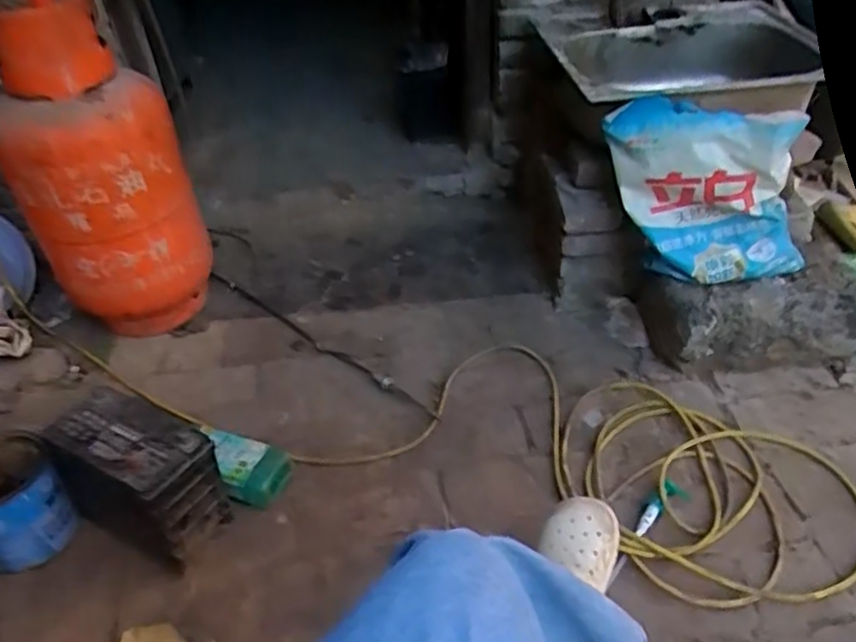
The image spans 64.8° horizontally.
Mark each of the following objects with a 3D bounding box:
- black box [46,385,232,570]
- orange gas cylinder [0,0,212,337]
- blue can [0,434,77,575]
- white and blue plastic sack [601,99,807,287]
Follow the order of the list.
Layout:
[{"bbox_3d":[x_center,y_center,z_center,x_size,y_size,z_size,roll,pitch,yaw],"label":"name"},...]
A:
[{"bbox_3d":[-0.440,0.243,1.041,0.235,0.195,0.131,20,46,26],"label":"black box"},{"bbox_3d":[-0.627,-0.256,1.311,0.275,0.654,0.288,-31,48,-30],"label":"orange gas cylinder"},{"bbox_3d":[-0.646,0.288,1.057,0.145,0.155,0.160,-27,46,-27],"label":"blue can"},{"bbox_3d":[0.475,-0.214,1.151,0.354,0.266,0.115,6,42,12],"label":"white and blue plastic sack"}]

